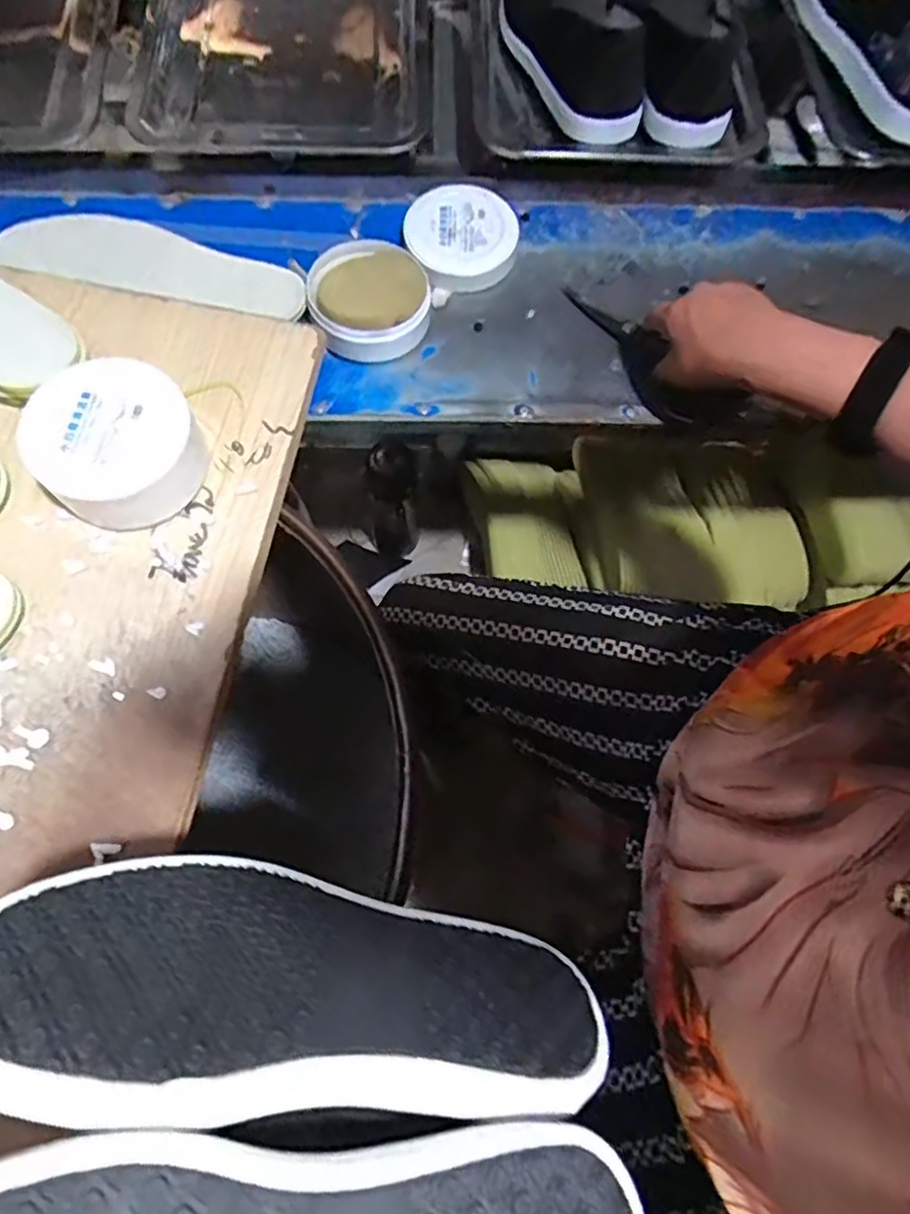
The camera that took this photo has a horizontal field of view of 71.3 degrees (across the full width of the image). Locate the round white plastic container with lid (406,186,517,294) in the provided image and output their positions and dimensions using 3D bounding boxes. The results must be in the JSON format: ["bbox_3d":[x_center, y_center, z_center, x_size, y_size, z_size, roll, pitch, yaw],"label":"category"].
[{"bbox_3d":[0.006,-0.338,0.579,0.098,0.021,0.103,1,69,-2],"label":"round white plastic container with lid"}]

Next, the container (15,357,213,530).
[{"bbox_3d":[-0.225,-0.108,0.421,0.095,0.050,0.105,37,73,12],"label":"container"}]

